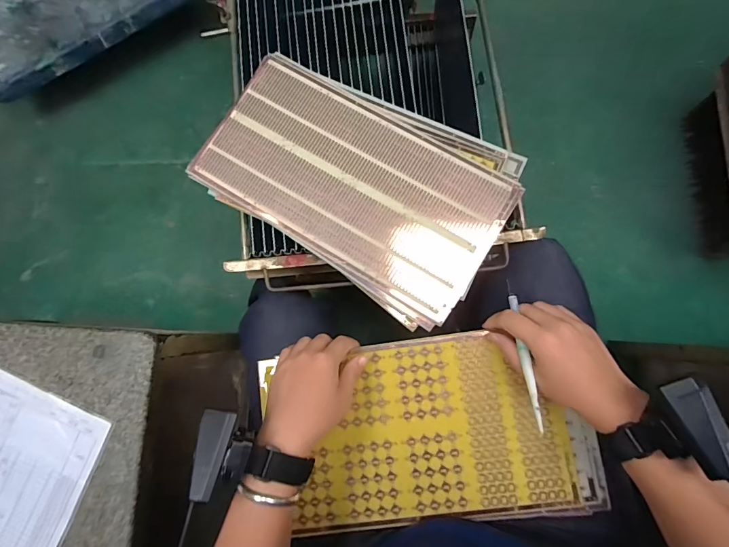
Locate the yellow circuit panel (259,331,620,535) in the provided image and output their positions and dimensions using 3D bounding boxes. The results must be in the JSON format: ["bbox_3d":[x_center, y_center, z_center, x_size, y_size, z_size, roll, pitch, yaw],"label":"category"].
[{"bbox_3d":[0.064,0.169,0.430,0.335,0.009,0.182,-7,82,3],"label":"yellow circuit panel"}]

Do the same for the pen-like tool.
[{"bbox_3d":[0.158,0.077,0.397,0.008,0.007,0.154,-4,63,4],"label":"pen-like tool"}]

